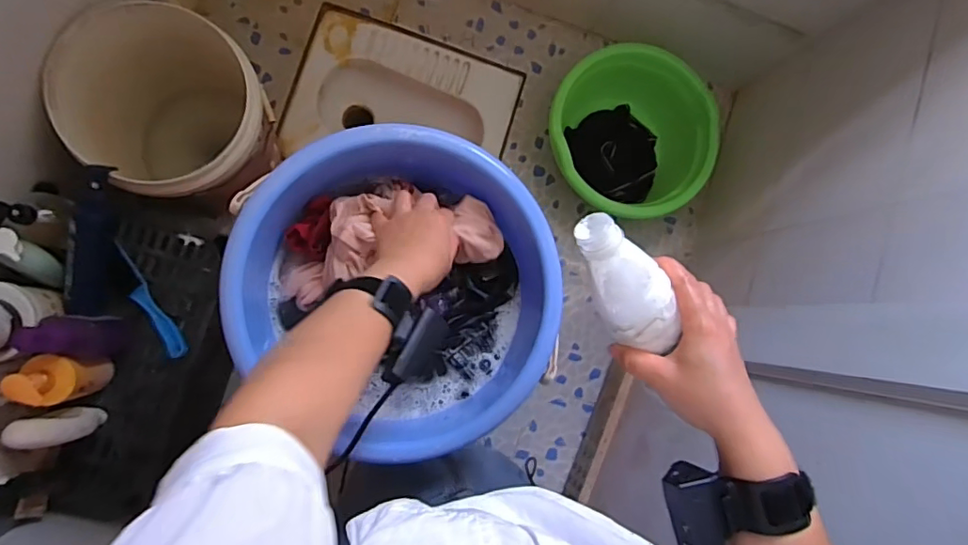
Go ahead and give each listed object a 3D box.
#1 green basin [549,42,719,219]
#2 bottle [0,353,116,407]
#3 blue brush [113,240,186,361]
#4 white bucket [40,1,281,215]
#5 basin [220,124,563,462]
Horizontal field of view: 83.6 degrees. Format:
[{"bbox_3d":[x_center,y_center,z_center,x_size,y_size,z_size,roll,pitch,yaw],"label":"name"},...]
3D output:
[{"bbox_3d":[0.336,-0.325,1.305,0.367,0.163,0.391,1,86,-9],"label":"green basin"},{"bbox_3d":[-0.641,0.159,0.822,0.068,0.162,0.072,-4,87,-9],"label":"bottle"},{"bbox_3d":[-0.575,0.055,0.931,0.032,0.037,0.212,-31,91,-9],"label":"blue brush"},{"bbox_3d":[-0.572,-0.306,1.087,0.324,0.414,0.336,1,86,-9],"label":"white bucket"},{"bbox_3d":[-0.084,0.019,0.571,0.318,0.102,0.307,45,81,-4],"label":"basin"}]

